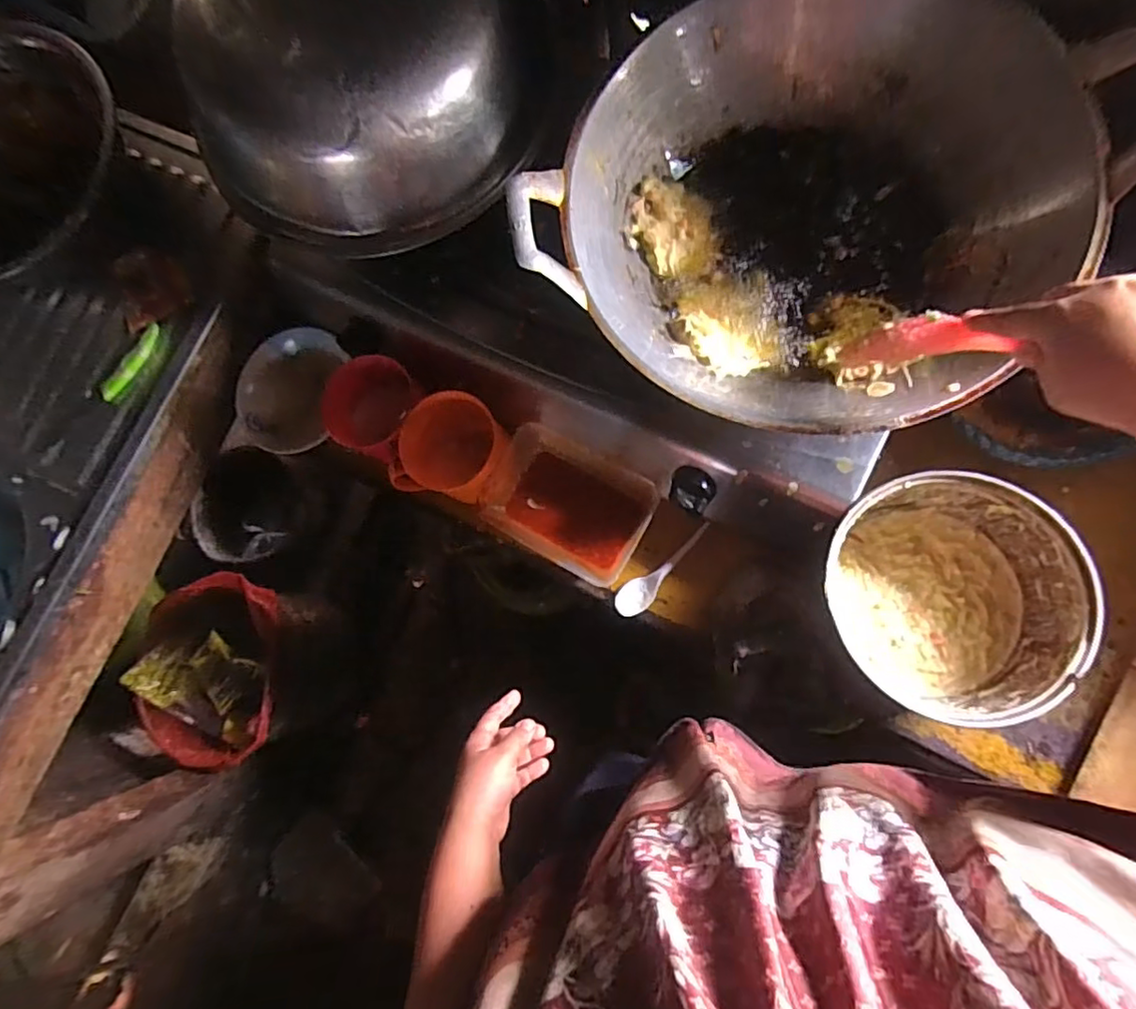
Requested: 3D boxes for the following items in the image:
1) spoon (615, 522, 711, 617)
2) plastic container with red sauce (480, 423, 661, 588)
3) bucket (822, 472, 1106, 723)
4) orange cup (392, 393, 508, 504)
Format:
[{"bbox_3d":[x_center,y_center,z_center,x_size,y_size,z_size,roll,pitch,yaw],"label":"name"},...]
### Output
[{"bbox_3d":[0.107,0.074,0.663,0.132,0.012,0.034,-38,81,-3],"label":"spoon"},{"bbox_3d":[-0.001,0.000,0.665,0.174,0.066,0.125,29,84,8],"label":"plastic container with red sauce"},{"bbox_3d":[0.341,0.079,0.556,0.178,0.123,0.205,-25,80,0],"label":"bucket"},{"bbox_3d":[-0.125,-0.056,0.674,0.104,0.087,0.118,25,83,7],"label":"orange cup"}]

